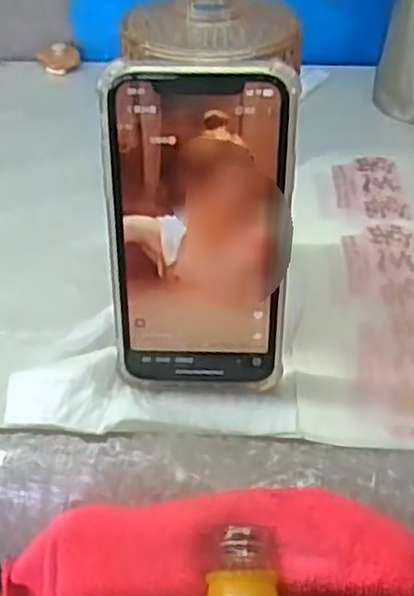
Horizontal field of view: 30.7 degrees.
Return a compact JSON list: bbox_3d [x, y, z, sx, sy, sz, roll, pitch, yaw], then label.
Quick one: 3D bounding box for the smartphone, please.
[{"bbox_3d":[-0.003,-0.024,0.332,0.079,0.154,0.005,1,30,0],"label":"smartphone"}]

